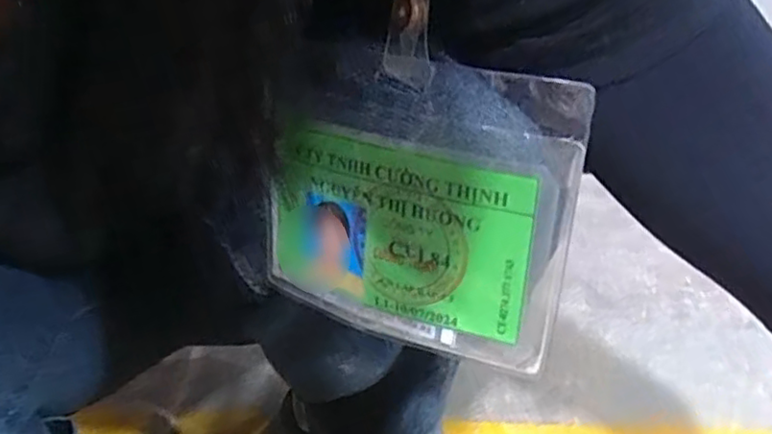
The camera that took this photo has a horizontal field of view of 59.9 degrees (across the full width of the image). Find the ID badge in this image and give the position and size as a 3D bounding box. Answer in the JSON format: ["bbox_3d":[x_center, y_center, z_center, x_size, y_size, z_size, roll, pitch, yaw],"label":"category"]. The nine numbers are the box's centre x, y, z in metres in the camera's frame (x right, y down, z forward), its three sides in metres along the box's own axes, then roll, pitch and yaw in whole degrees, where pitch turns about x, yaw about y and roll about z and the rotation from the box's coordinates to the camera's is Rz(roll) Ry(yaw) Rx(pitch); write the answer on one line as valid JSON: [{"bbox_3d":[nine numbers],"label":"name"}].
[{"bbox_3d":[0.004,-0.001,0.195,0.096,0.083,0.007,14,24,26],"label":"ID badge"}]

